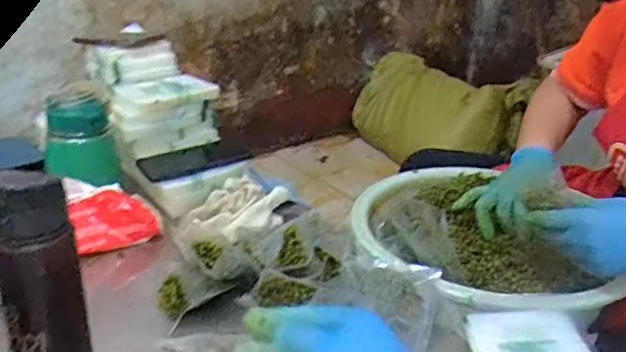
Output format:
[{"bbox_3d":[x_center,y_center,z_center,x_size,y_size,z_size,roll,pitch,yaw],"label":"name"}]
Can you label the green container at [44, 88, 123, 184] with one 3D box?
[{"bbox_3d":[-0.341,-0.052,0.868,0.100,0.131,0.073,-12,26,-25],"label":"green container"}]

